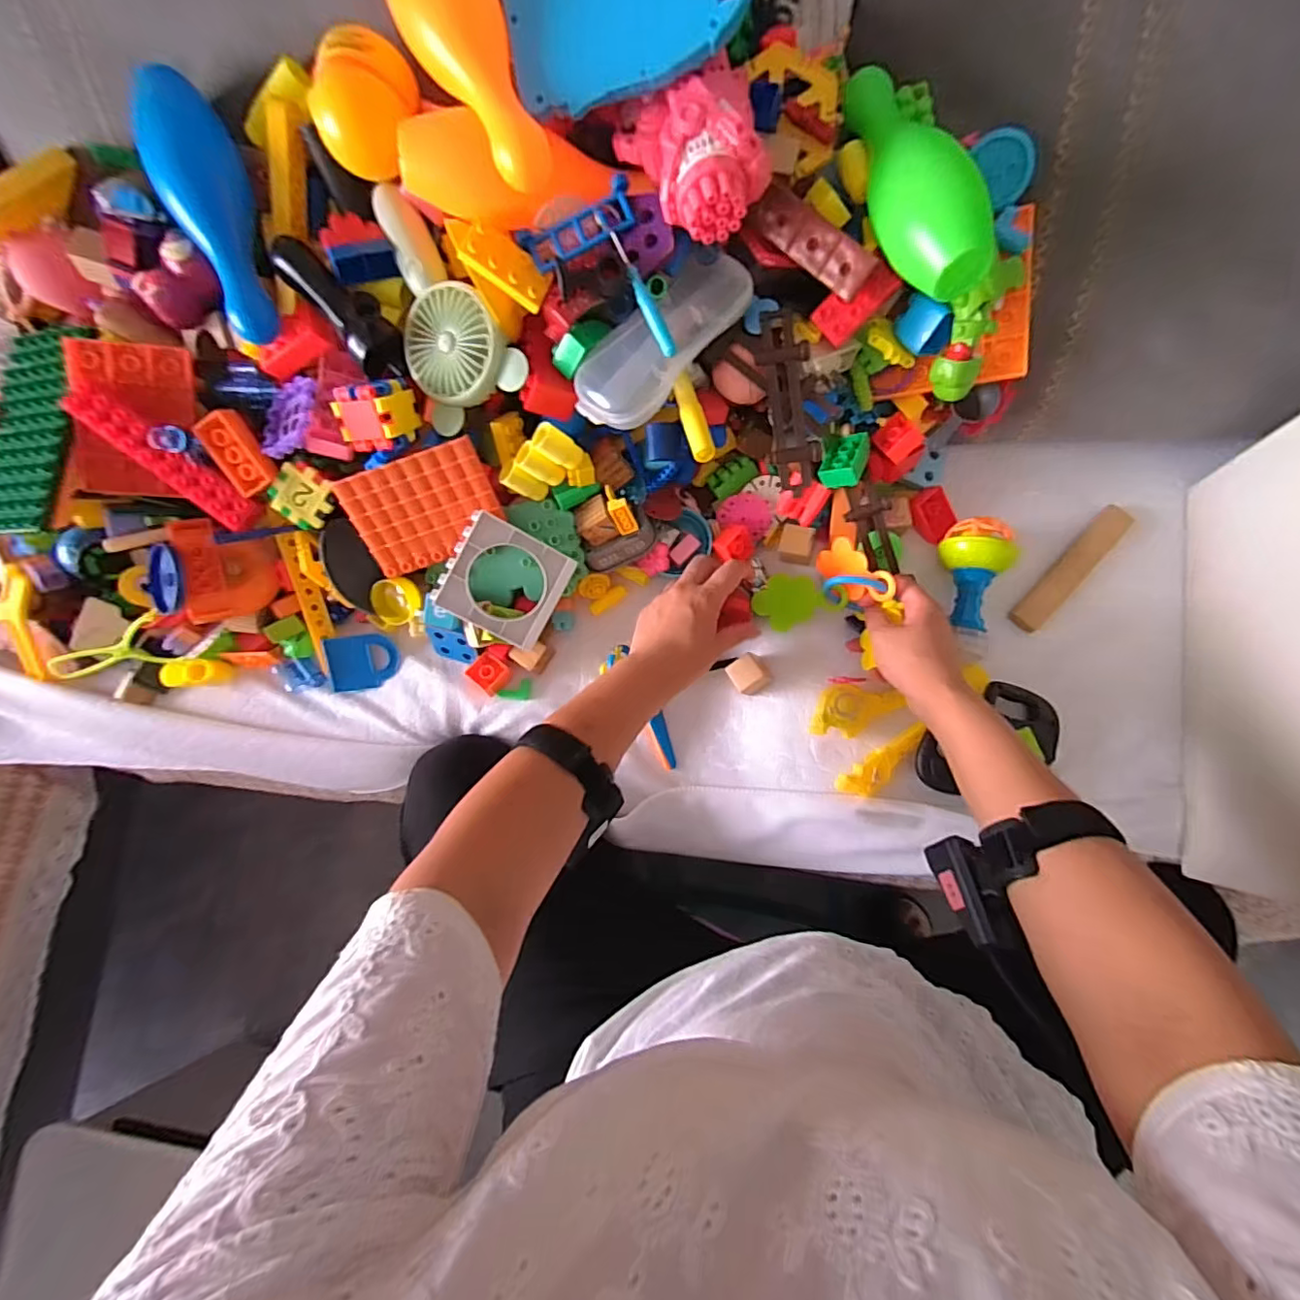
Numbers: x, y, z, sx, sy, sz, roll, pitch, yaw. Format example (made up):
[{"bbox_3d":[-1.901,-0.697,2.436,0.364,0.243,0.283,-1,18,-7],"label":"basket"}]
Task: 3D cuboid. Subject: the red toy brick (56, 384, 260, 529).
[{"bbox_3d":[-0.419,-0.164,0.493,0.156,0.031,0.033,38,87,-13],"label":"red toy brick"}]

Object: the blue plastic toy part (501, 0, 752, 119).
[{"bbox_3d":[-0.018,-0.411,0.355,0.150,0.008,0.116,-10,95,14],"label":"blue plastic toy part"}]

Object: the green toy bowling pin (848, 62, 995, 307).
[{"bbox_3d":[0.184,-0.340,0.402,0.063,0.049,0.208,-13,71,2],"label":"green toy bowling pin"}]

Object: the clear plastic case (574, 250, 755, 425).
[{"bbox_3d":[0.006,-0.243,0.449,0.066,0.030,0.155,43,88,7],"label":"clear plastic case"}]

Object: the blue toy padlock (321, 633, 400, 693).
[{"bbox_3d":[-0.291,0.013,0.581,0.068,0.012,0.056,-2,105,-14],"label":"blue toy padlock"}]

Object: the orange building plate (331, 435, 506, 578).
[{"bbox_3d":[-0.197,-0.122,0.503,0.123,0.010,0.090,-17,120,5],"label":"orange building plate"}]

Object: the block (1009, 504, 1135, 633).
[{"bbox_3d":[0.408,-0.079,0.552,0.030,0.011,0.153,42,88,7],"label":"block"}]

